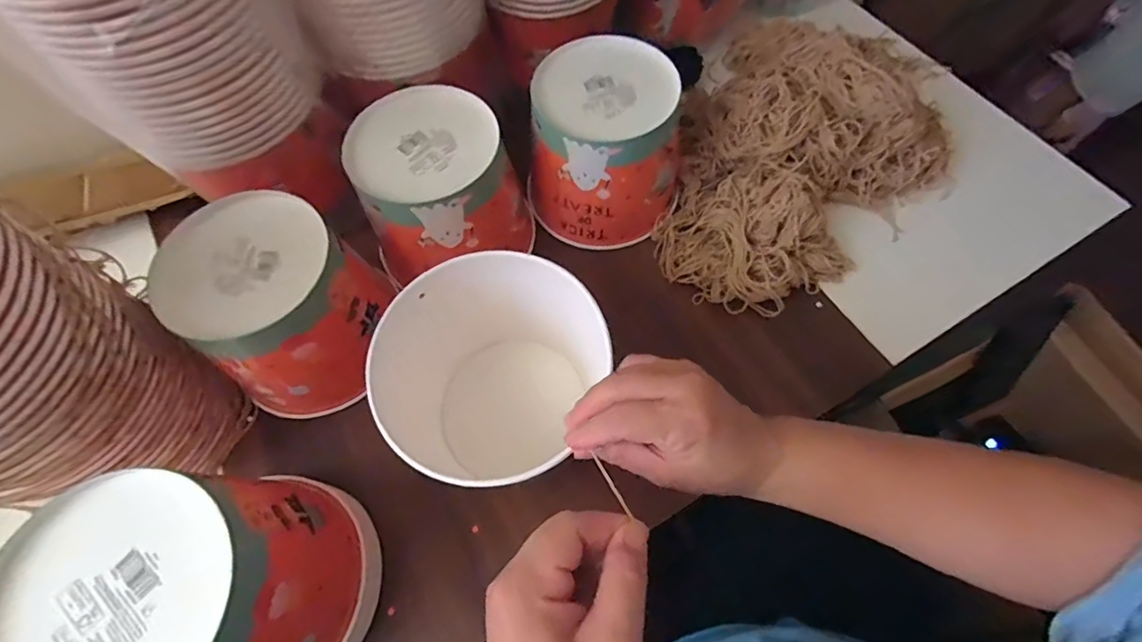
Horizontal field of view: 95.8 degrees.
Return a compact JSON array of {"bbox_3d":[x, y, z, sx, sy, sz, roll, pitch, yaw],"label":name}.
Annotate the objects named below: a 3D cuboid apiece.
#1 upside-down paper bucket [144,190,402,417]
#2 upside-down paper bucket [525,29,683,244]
[{"bbox_3d":[-0.236,-0.010,0.432,0.138,0.120,0.142,0,67,0],"label":"upside-down paper bucket"},{"bbox_3d":[0.038,-0.168,0.500,0.140,0.126,0.139,0,67,0],"label":"upside-down paper bucket"}]

